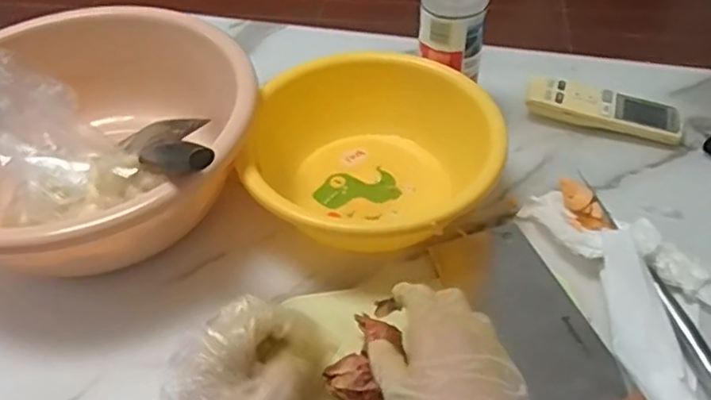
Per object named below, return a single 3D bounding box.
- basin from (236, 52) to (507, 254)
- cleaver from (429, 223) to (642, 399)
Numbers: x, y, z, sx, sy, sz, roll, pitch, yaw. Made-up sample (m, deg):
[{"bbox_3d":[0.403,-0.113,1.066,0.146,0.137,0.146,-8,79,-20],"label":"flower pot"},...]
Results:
[{"bbox_3d":[0.013,-0.033,0.541,0.212,0.095,0.176,10,48,10],"label":"basin"},{"bbox_3d":[0.152,0.121,0.436,0.079,0.027,0.285,-16,49,-14],"label":"cleaver"}]

